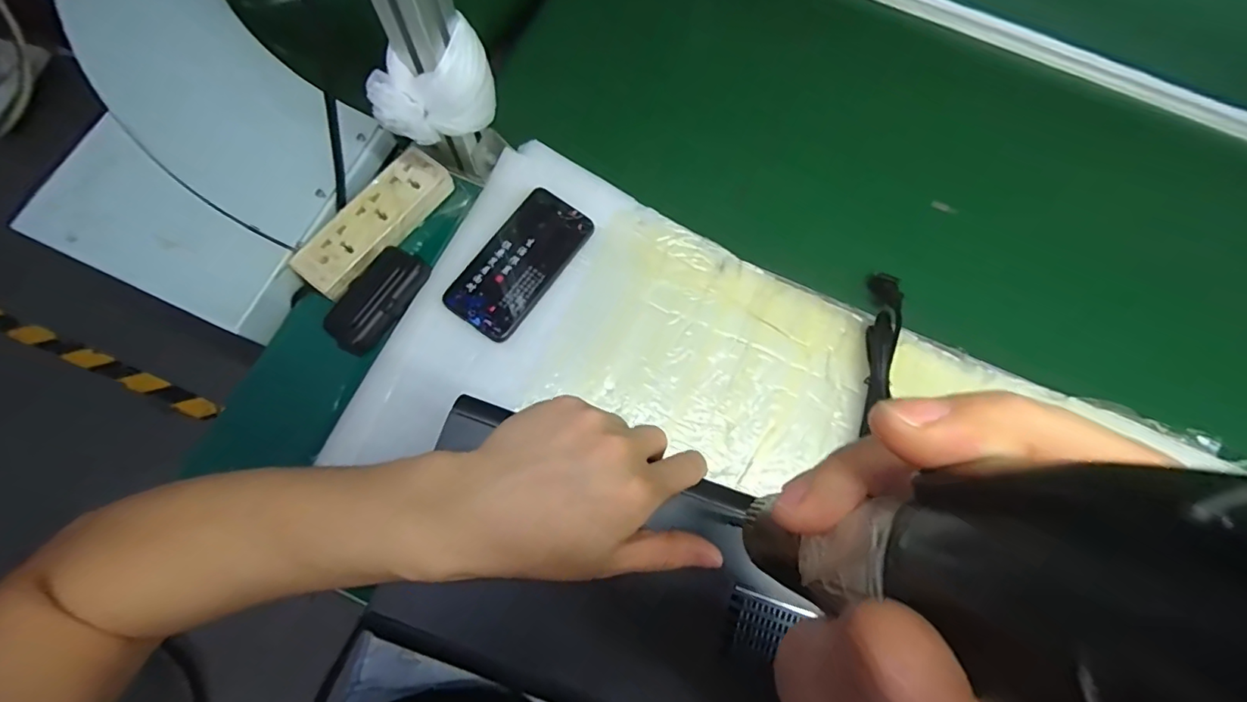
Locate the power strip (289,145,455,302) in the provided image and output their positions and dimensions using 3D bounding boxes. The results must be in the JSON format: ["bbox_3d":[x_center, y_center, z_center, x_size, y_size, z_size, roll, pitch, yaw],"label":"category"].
[{"bbox_3d":[-0.243,-0.126,0.523,0.051,0.031,0.165,37,76,7],"label":"power strip"}]

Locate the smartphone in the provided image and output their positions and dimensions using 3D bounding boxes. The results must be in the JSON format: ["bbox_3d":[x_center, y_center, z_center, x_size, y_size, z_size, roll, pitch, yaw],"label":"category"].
[{"bbox_3d":[-0.102,-0.087,0.527,0.076,0.015,0.153,35,76,7],"label":"smartphone"}]

